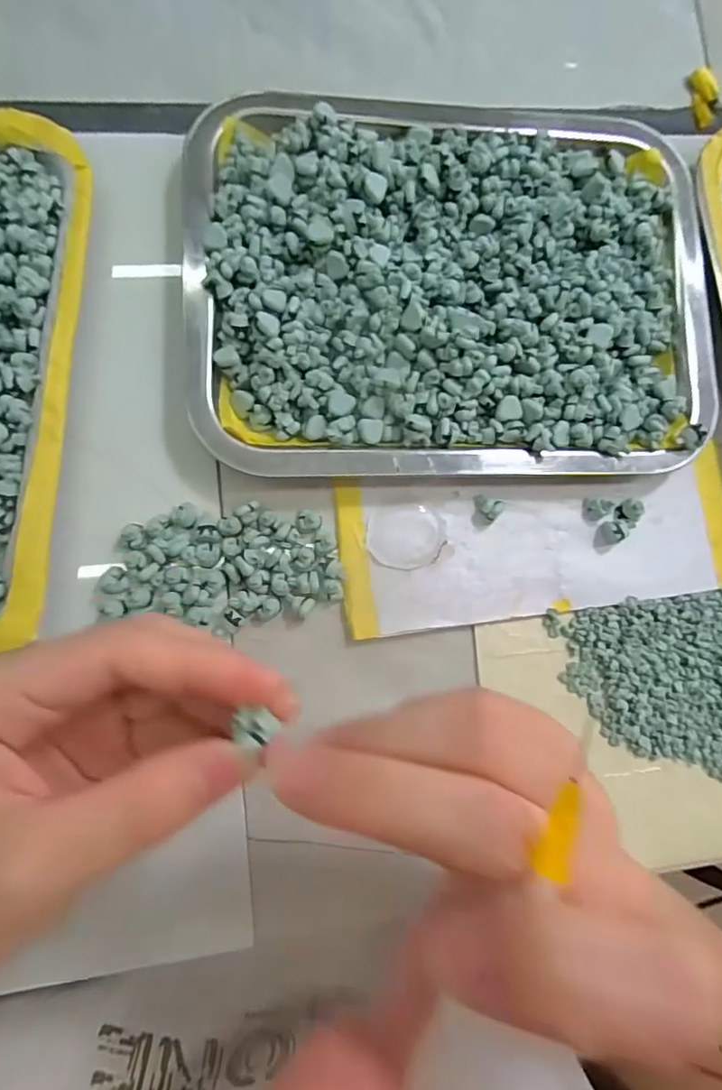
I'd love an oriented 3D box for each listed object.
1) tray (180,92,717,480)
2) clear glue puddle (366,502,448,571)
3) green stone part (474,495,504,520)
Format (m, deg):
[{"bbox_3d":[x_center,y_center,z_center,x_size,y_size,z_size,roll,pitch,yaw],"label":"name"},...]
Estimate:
[{"bbox_3d":[0.049,-0.130,0.259,0.260,0.029,0.192,-2,85,-8],"label":"tray"},{"bbox_3d":[0.023,-0.005,0.261,0.039,0.004,0.032,3,84,-8],"label":"clear glue puddle"},{"bbox_3d":[0.064,-0.020,0.264,0.011,0.009,0.014,-43,92,-10],"label":"green stone part"}]

